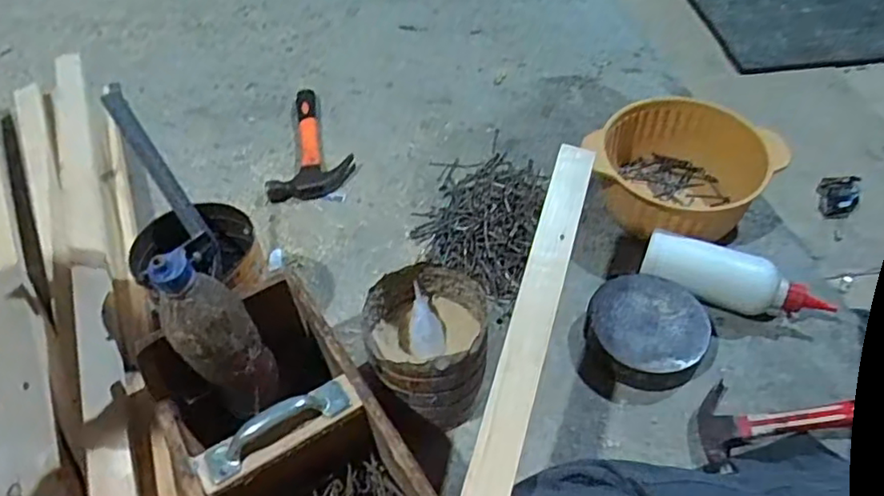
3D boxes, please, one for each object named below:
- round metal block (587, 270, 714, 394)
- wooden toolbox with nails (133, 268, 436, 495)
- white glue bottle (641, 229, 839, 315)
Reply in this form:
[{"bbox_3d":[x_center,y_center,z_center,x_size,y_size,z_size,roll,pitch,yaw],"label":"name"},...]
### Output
[{"bbox_3d":[0.236,0.092,0.729,0.128,0.034,0.133,-3,53,4],"label":"round metal block"},{"bbox_3d":[-0.133,0.194,0.587,0.172,0.147,0.327,-30,56,-17],"label":"wooden toolbox with nails"},{"bbox_3d":[0.351,0.034,0.752,0.210,0.052,0.063,15,56,16],"label":"white glue bottle"}]

